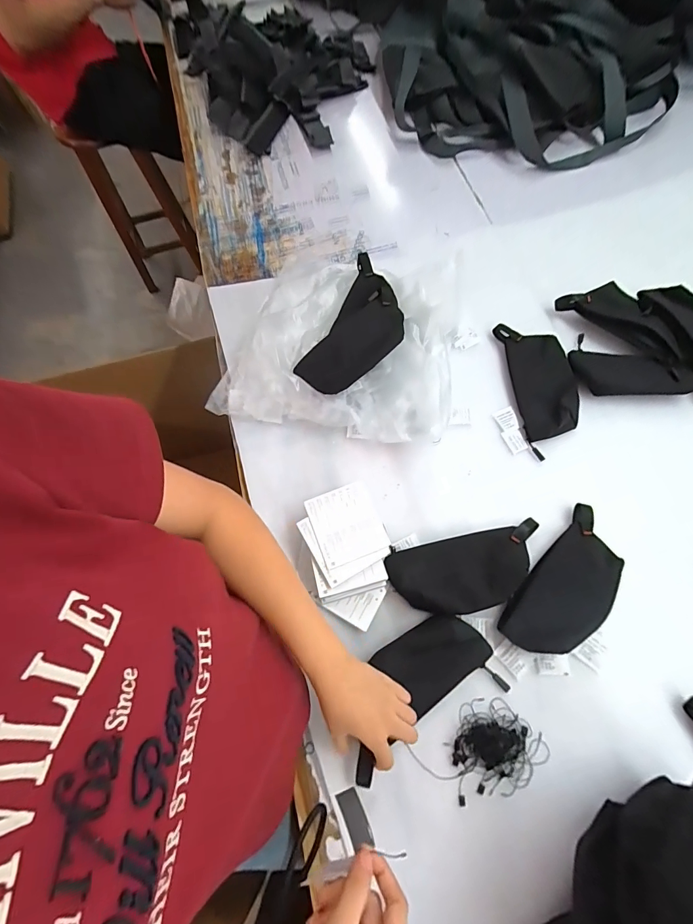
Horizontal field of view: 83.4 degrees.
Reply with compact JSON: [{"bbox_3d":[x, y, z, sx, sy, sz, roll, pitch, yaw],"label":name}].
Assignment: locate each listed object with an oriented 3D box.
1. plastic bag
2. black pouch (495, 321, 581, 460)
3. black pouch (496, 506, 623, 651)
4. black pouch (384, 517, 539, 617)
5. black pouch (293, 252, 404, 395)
[{"bbox_3d":[-0.009,-0.207,0.654,0.388,0.101,0.311,12,65,6],"label":"plastic bag"},{"bbox_3d":[0.323,-0.130,0.637,0.100,0.037,0.246,-4,64,-1],"label":"black pouch"},{"bbox_3d":[0.298,0.163,0.517,0.094,0.034,0.220,41,75,17],"label":"black pouch"},{"bbox_3d":[0.163,0.145,0.521,0.207,0.025,0.098,-9,65,-3],"label":"black pouch"},{"bbox_3d":[0.028,-0.225,0.641,0.132,0.037,0.274,23,71,11],"label":"black pouch"}]

